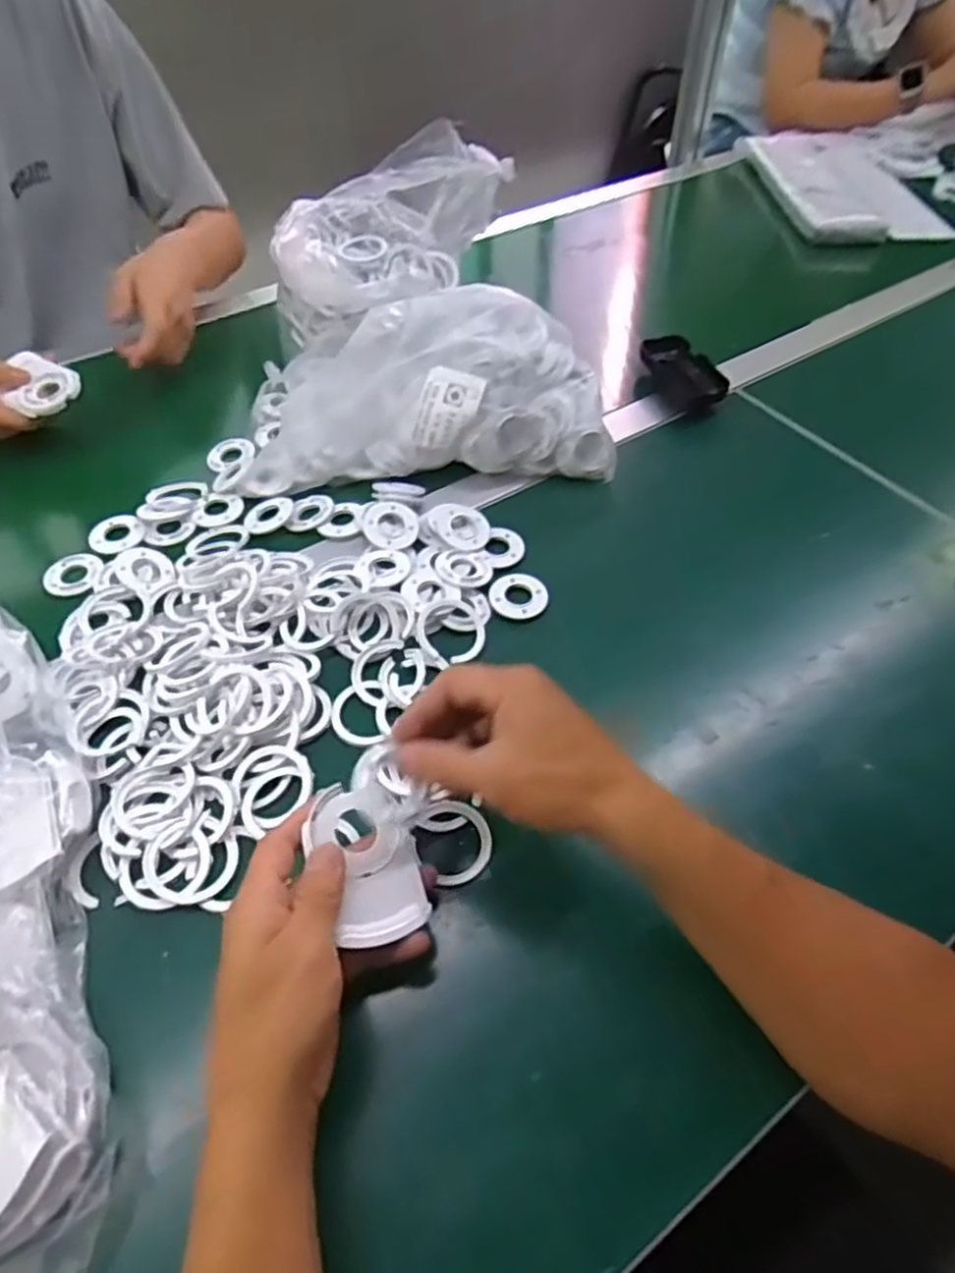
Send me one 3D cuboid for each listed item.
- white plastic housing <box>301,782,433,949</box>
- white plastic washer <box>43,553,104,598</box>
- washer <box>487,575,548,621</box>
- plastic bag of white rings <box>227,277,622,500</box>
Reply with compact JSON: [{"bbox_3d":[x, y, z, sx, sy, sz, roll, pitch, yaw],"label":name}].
[{"bbox_3d":[-0.059,0.119,0.383,0.051,0.030,0.077,-19,54,-14],"label":"white plastic housing"},{"bbox_3d":[-0.324,-0.050,0.576,0.041,0.009,0.042,2,58,-3],"label":"white plastic washer"},{"bbox_3d":[0.033,-0.032,0.558,0.045,0.007,0.041,0,51,0],"label":"washer"},{"bbox_3d":[-0.046,-0.236,0.653,0.316,0.098,0.178,-3,51,-2],"label":"plastic bag of white rings"}]

